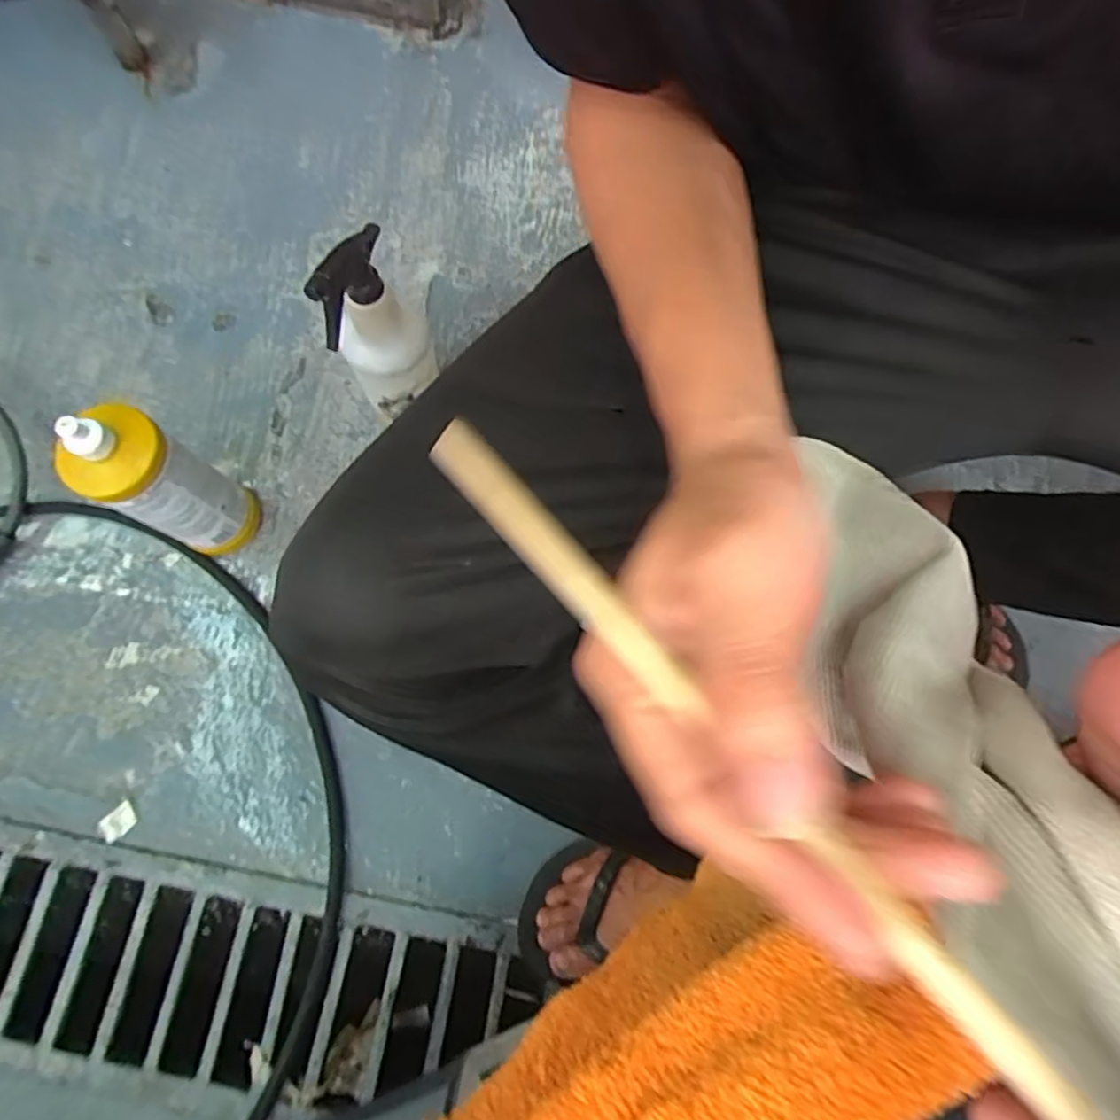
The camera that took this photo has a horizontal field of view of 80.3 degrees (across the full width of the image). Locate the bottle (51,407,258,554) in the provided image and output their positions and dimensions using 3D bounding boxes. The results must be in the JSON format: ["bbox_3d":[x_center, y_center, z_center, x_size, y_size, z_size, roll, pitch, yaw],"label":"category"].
[{"bbox_3d":[-0.379,-0.071,0.644,0.071,0.241,0.090,21,76,7],"label":"bottle"}]

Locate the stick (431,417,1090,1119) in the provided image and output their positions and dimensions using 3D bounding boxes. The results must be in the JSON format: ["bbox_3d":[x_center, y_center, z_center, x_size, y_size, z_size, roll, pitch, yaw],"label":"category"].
[{"bbox_3d":[0.033,0.036,0.175,0.014,0.012,0.227,-38,66,-9],"label":"stick"}]

